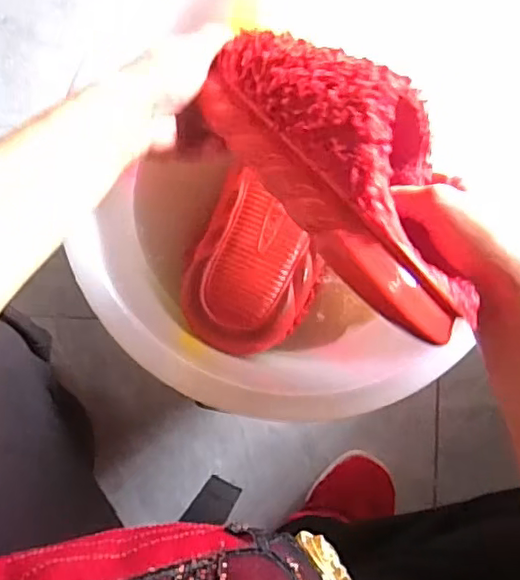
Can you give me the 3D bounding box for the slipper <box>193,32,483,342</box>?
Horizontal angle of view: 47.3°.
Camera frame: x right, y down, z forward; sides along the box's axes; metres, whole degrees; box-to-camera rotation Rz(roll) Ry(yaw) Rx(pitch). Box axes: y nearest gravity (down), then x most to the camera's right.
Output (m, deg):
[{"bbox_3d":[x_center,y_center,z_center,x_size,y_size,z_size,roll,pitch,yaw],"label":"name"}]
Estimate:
[{"bbox_3d":[0.055,-0.071,0.346,0.116,0.080,0.217,-25,63,-3],"label":"slipper"}]

